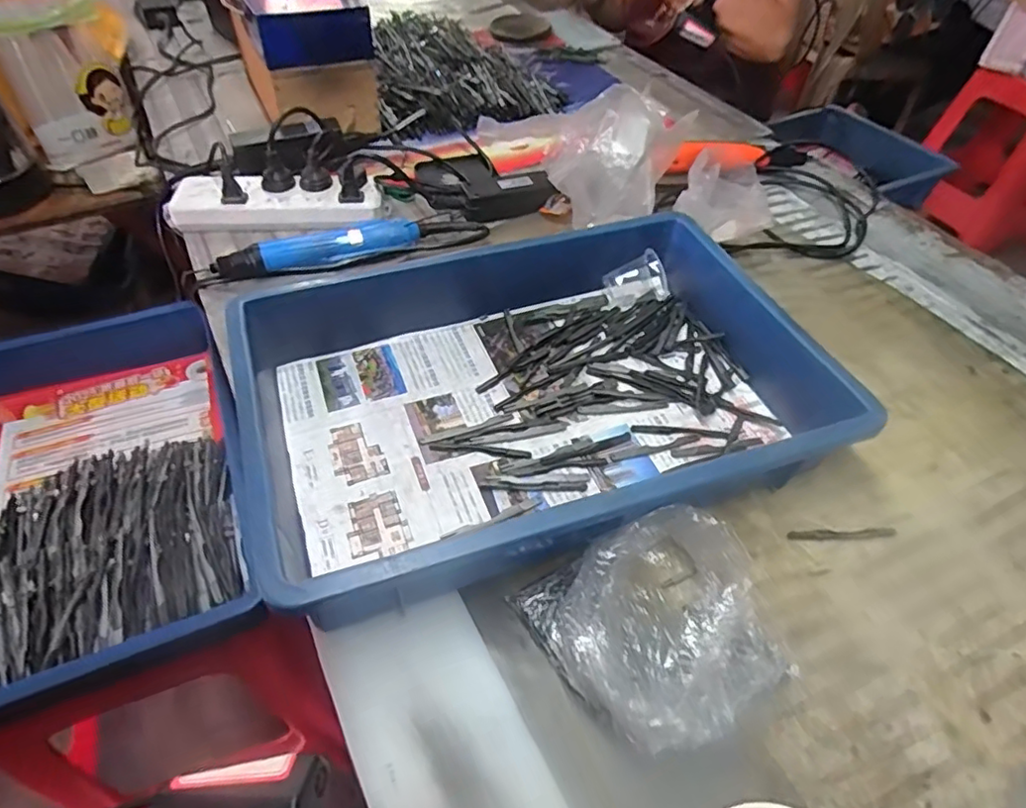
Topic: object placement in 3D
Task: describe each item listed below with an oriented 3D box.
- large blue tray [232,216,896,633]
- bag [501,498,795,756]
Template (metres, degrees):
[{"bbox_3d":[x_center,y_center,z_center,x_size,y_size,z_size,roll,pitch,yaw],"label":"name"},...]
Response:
[{"bbox_3d":[0.022,-0.019,0.474,0.431,0.086,0.286,-17,52,-16],"label":"large blue tray"},{"bbox_3d":[0.093,0.135,0.369,0.138,0.049,0.124,-20,53,-18],"label":"bag"}]

